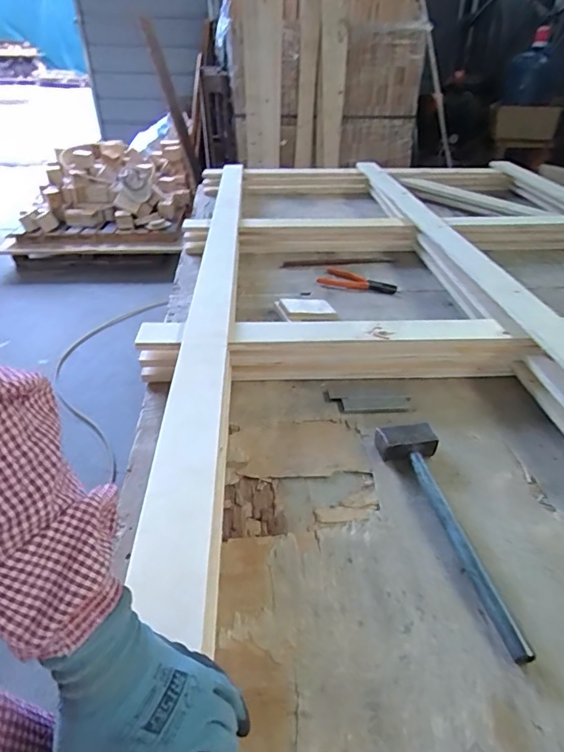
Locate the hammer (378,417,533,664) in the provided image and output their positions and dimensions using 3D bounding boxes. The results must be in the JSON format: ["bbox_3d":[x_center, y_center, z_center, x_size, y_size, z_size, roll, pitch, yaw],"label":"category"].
[{"bbox_3d":[0.205,0.172,0.564,0.077,0.037,0.314,-7,36,-11],"label":"hammer"}]

